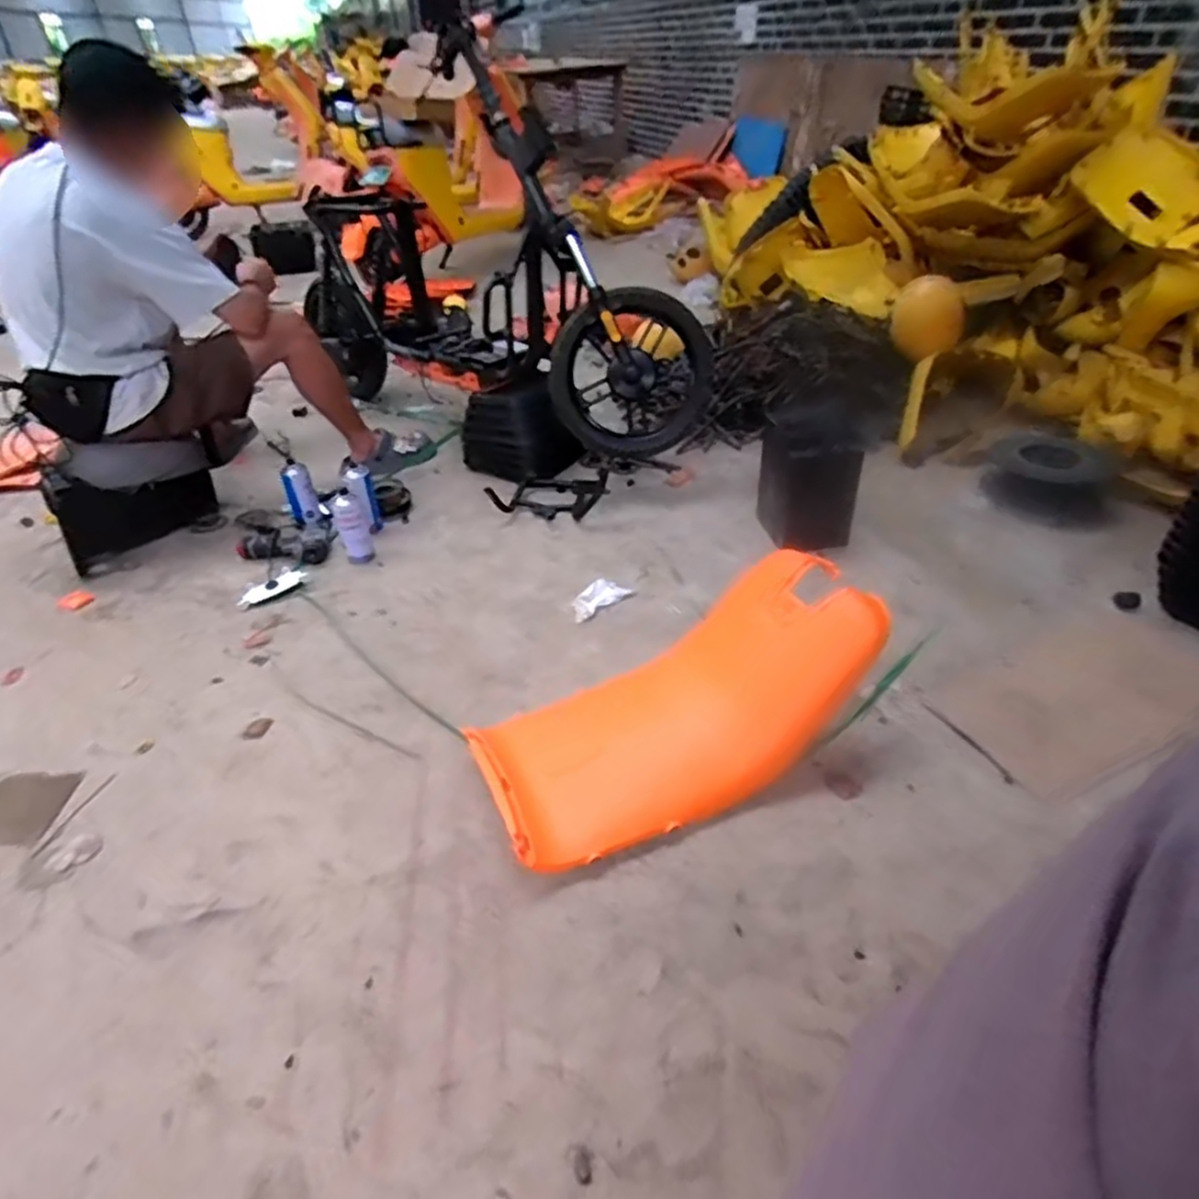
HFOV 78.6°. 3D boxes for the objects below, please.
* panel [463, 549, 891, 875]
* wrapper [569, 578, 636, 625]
[{"bbox_3d":[0.152,0.177,1.149,0.665,0.219,0.257,-29,41,-12],"label":"panel"},{"bbox_3d":[-0.006,0.003,1.529,0.085,0.016,0.146,25,44,34],"label":"wrapper"}]

